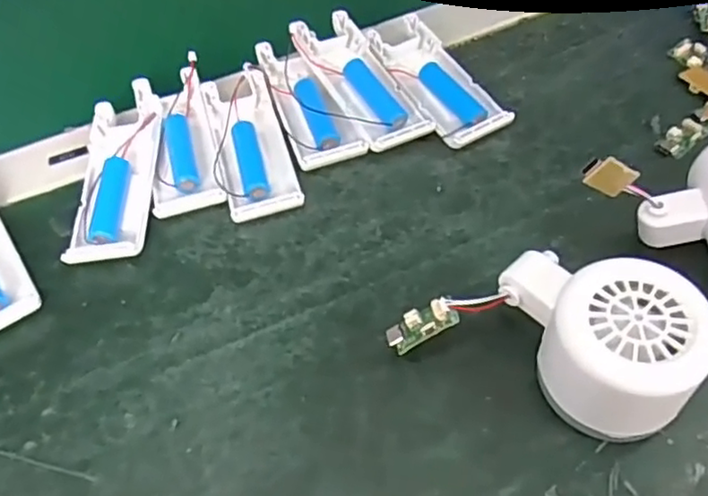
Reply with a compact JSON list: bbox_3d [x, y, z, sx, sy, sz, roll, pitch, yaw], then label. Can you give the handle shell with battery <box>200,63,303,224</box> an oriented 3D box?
[{"bbox_3d":[-0.059,-0.060,0.374,0.039,0.016,0.105,-15,55,-6],"label":"handle shell with battery"}]

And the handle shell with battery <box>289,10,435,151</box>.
[{"bbox_3d":[0.003,-0.100,0.384,0.041,0.027,0.098,-27,57,-14],"label":"handle shell with battery"}]

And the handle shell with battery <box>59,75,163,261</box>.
[{"bbox_3d":[-0.129,-0.045,0.364,0.039,0.022,0.121,-2,55,4],"label":"handle shell with battery"}]

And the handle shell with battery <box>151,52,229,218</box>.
[{"bbox_3d":[-0.095,-0.066,0.376,0.039,0.015,0.105,-9,54,-1],"label":"handle shell with battery"}]

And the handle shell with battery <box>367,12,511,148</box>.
[{"bbox_3d":[0.049,-0.101,0.393,0.041,0.018,0.101,-25,56,-13],"label":"handle shell with battery"}]

